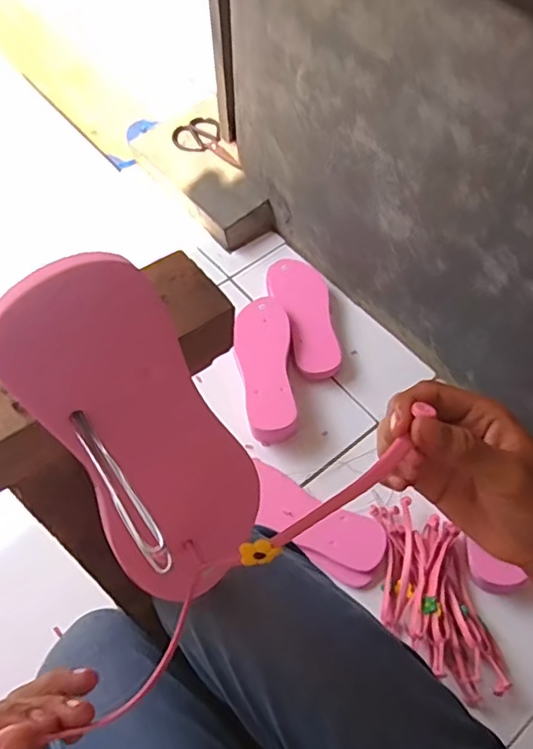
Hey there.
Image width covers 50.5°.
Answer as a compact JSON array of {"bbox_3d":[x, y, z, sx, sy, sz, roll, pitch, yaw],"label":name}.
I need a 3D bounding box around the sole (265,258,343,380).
[{"bbox_3d":[0.066,-0.109,0.999,0.096,0.031,0.253,-10,58,-4],"label":"sole"}]

